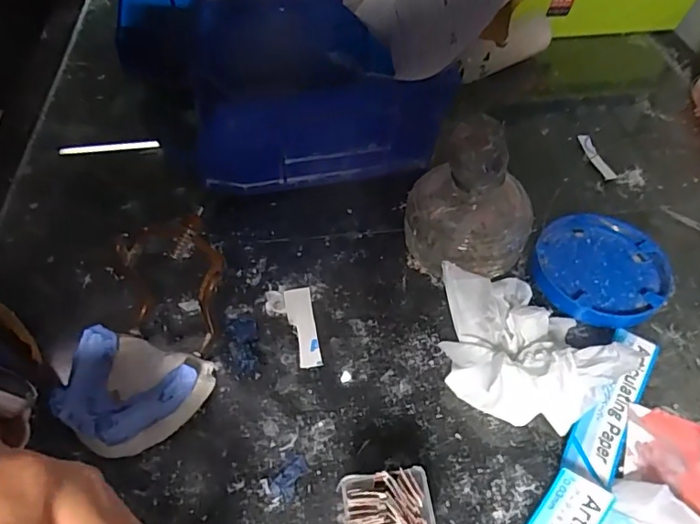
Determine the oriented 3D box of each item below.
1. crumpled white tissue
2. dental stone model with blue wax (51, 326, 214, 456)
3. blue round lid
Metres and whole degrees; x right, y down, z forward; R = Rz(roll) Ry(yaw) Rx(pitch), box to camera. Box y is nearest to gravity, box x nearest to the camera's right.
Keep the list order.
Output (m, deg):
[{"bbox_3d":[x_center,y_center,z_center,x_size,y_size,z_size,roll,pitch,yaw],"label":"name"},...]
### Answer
[{"bbox_3d":[0.088,0.043,0.285,0.079,0.035,0.100,-29,57,-21],"label":"crumpled white tissue"},{"bbox_3d":[-0.119,0.068,0.270,0.076,0.024,0.058,14,54,11],"label":"dental stone model with blue wax"},{"bbox_3d":[0.158,0.003,0.329,0.078,0.014,0.080,0,52,0],"label":"blue round lid"}]

